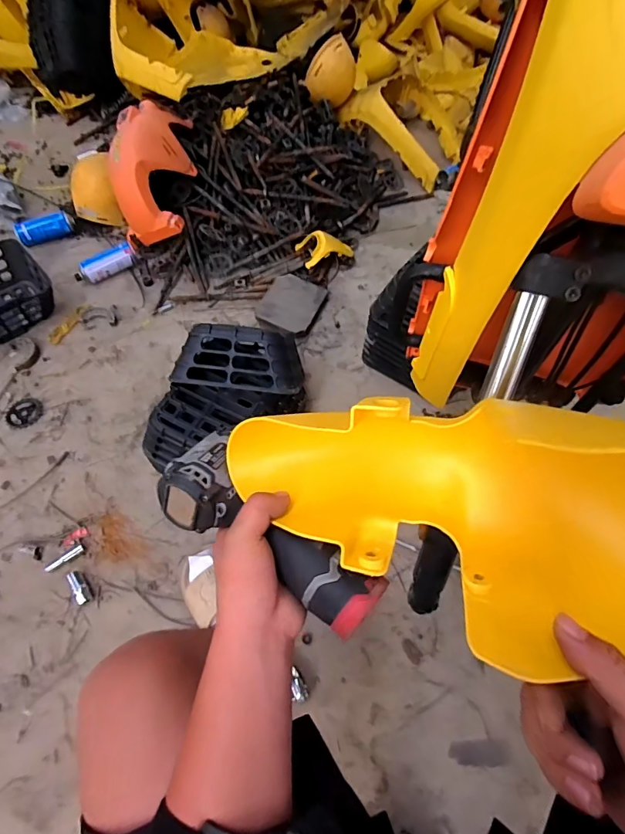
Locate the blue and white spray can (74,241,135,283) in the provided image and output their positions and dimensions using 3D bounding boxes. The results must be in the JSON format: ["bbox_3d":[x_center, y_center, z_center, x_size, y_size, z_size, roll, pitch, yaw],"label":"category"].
[{"bbox_3d":[-0.619,-0.457,1.326,0.185,0.061,0.070,-37,67,-21],"label":"blue and white spray can"}]

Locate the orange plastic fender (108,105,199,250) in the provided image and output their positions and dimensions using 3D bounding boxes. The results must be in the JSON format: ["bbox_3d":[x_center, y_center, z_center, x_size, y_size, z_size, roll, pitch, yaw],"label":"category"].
[{"bbox_3d":[-0.492,-0.767,1.361,0.223,0.177,0.450,5,92,1],"label":"orange plastic fender"}]

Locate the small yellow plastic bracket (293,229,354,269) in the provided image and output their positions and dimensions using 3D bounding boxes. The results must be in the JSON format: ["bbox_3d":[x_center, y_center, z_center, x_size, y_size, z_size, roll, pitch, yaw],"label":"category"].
[{"bbox_3d":[0.046,-0.547,1.391,0.178,0.076,0.112,-18,62,-12],"label":"small yellow plastic bracket"}]

